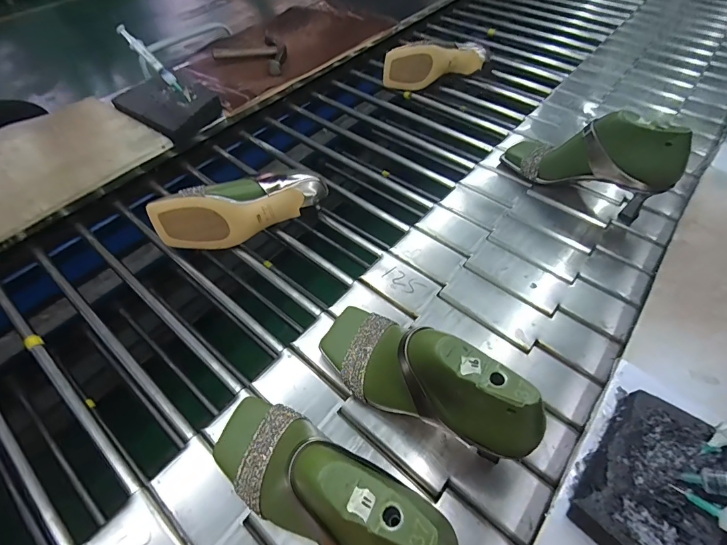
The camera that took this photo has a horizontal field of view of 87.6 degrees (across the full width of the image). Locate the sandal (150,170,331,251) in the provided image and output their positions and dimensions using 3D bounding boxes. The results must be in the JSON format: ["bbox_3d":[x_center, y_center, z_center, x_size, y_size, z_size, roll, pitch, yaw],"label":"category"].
[{"bbox_3d":[-0.168,-0.088,0.538,0.238,0.087,0.068,-16,55,-11],"label":"sandal"}]

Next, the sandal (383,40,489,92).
[{"bbox_3d":[0.153,-0.432,0.795,0.225,0.086,0.061,-16,55,-11],"label":"sandal"}]

